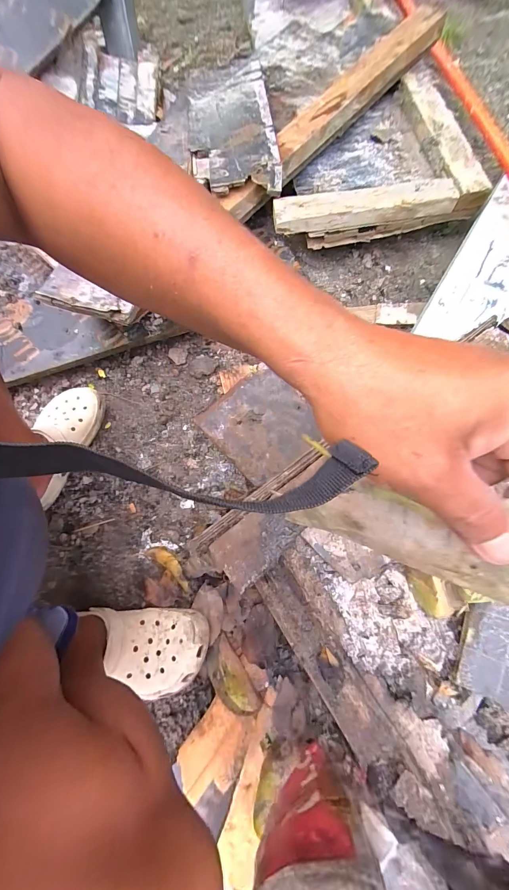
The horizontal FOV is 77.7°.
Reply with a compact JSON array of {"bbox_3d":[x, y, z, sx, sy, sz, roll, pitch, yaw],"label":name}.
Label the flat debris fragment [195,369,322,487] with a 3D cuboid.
[{"bbox_3d":[0.017,-0.044,0.639,0.192,0.018,0.195,-42,75,-11],"label":"flat debris fragment"}]

